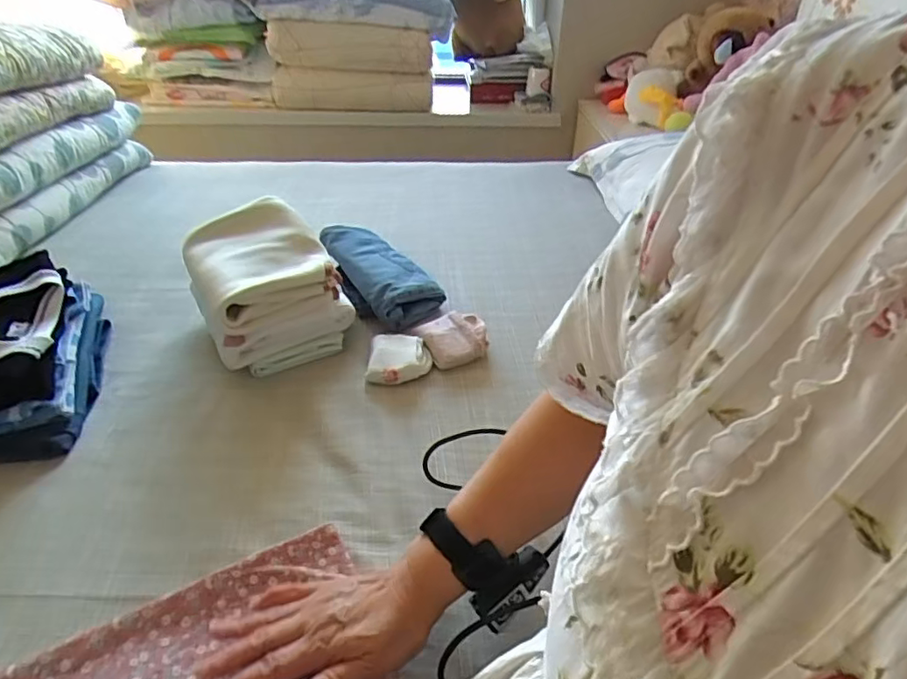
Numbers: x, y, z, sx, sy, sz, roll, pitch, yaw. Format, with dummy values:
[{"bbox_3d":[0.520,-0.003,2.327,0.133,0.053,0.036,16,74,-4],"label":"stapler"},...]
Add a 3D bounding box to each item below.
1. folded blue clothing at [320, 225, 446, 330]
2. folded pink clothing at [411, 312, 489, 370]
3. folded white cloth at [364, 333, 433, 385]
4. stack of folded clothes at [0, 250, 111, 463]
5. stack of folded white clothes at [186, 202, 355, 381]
[{"bbox_3d":[-0.109,-0.090,0.841,0.127,0.080,0.206,-21,40,-28],"label":"folded blue clothing"},{"bbox_3d":[0.003,0.000,0.757,0.085,0.033,0.078,-14,37,-20],"label":"folded pink clothing"},{"bbox_3d":[-0.066,0.026,0.723,0.075,0.029,0.078,5,35,5],"label":"folded white cloth"},{"bbox_3d":[-0.498,0.014,0.662,0.144,0.110,0.257,-9,36,-14],"label":"stack of folded clothes"},{"bbox_3d":[-0.239,-0.069,0.749,0.159,0.153,0.173,-19,39,-26],"label":"stack of folded white clothes"}]

